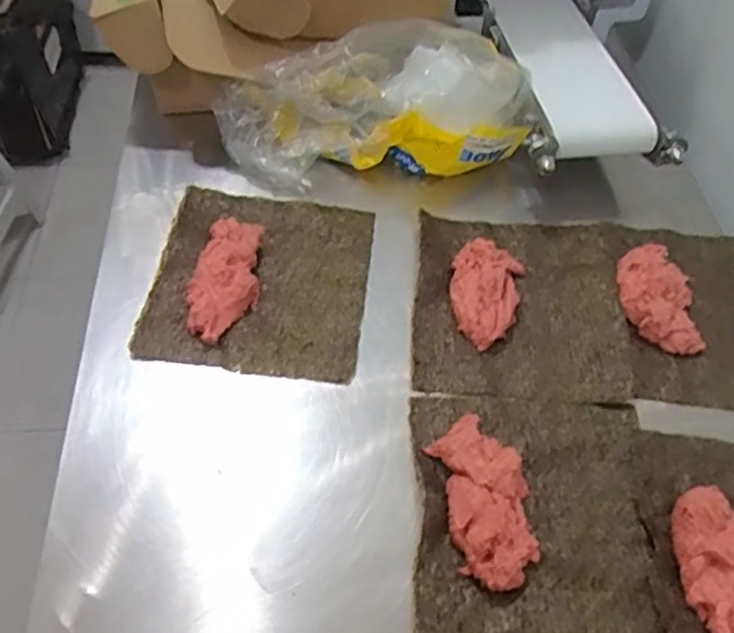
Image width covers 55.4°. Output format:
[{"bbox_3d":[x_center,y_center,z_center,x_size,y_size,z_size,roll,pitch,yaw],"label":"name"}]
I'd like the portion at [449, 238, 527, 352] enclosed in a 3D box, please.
[{"bbox_3d":[0.106,-0.023,0.623,0.062,0.033,0.103,12,52,5],"label":"portion"}]

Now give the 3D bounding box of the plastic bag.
[{"bbox_3d":[0.005,-0.210,0.711,0.299,0.118,0.111,-8,53,-11],"label":"plastic bag"}]

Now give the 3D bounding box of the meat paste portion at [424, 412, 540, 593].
[{"bbox_3d":[0.087,0.130,0.506,0.063,0.031,0.124,-8,53,-10],"label":"meat paste portion"}]

